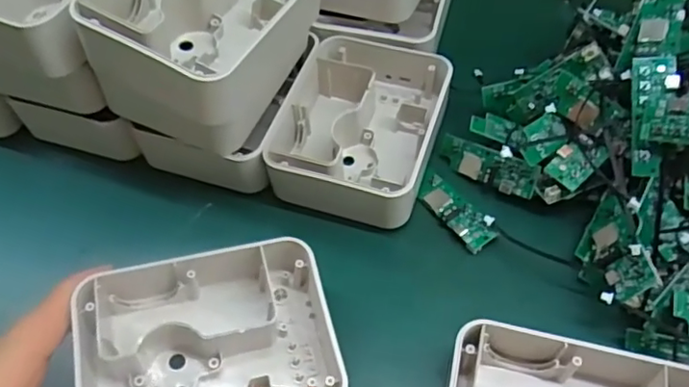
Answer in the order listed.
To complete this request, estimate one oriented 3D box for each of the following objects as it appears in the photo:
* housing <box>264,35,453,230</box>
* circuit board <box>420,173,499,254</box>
[{"bbox_3d":[0.014,-0.050,0.413,0.100,0.044,0.136,15,57,13],"label":"housing"},{"bbox_3d":[0.072,0.011,0.385,0.022,0.010,0.062,-35,54,-14],"label":"circuit board"}]

